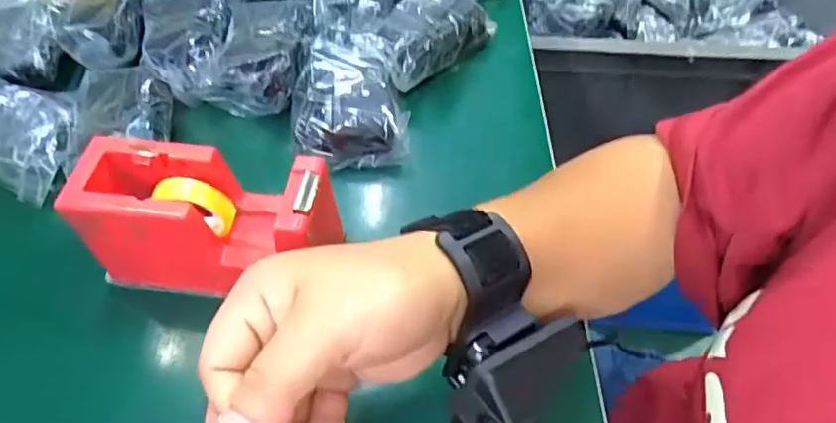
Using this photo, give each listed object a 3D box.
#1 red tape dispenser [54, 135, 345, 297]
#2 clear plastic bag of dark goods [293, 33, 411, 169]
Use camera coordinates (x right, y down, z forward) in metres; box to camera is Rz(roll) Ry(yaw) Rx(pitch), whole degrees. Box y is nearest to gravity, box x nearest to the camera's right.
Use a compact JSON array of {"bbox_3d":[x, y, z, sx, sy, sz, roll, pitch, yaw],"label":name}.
[{"bbox_3d":[-0.108,0.000,0.306,0.133,0.049,0.057,-1,54,2],"label":"red tape dispenser"},{"bbox_3d":[-0.053,-0.088,0.413,0.070,0.034,0.124,-12,54,-6],"label":"clear plastic bag of dark goods"}]

